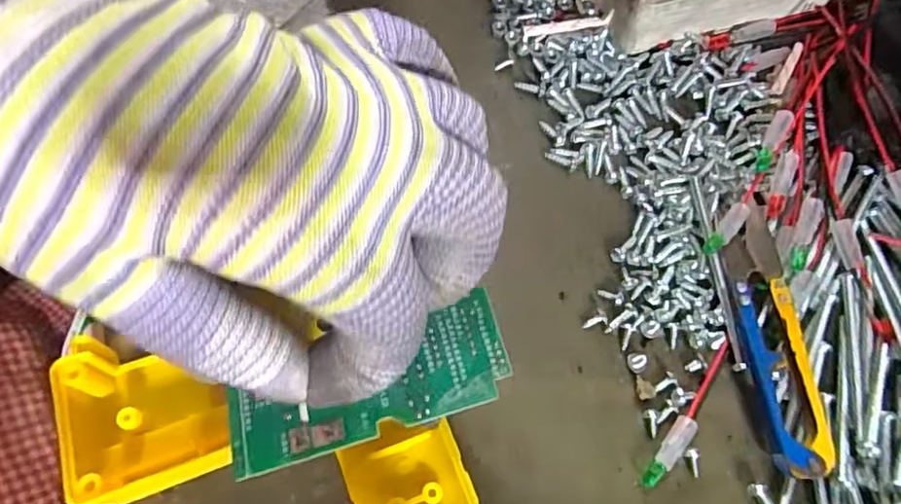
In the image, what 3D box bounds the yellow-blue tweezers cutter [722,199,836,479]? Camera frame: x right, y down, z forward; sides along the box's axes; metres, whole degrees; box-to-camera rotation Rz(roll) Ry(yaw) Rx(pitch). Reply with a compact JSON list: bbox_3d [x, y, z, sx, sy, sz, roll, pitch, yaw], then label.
[{"bbox_3d":[0.114,0.028,0.209,0.023,0.011,0.094,-4,69,-4],"label":"yellow-blue tweezers cutter"}]

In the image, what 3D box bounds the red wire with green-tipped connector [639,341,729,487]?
[{"bbox_3d":[0.082,0.055,0.204,0.007,0.006,0.057,33,71,10],"label":"red wire with green-tipped connector"}]

